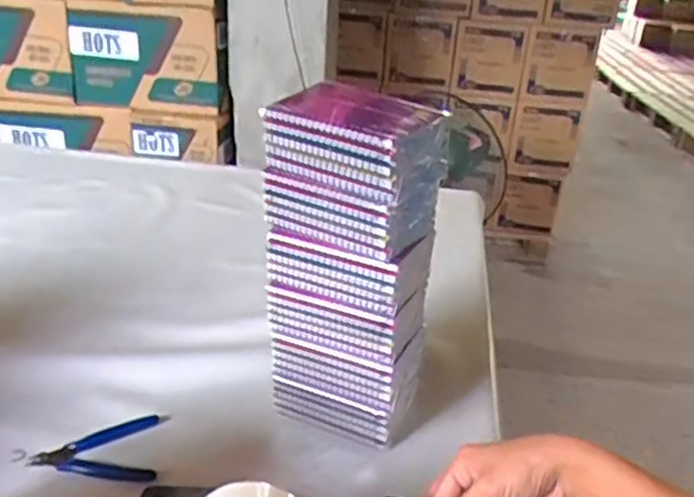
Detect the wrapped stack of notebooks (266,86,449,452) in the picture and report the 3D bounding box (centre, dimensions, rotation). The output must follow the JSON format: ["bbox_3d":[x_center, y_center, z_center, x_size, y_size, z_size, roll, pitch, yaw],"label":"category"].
[{"bbox_3d":[-0.002,0.035,0.628,0.137,0.327,0.096,19,31,26],"label":"wrapped stack of notebooks"}]

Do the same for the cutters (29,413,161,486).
[{"bbox_3d":[-0.247,0.199,0.662,0.116,0.010,0.084,0,28,-10],"label":"cutters"}]

